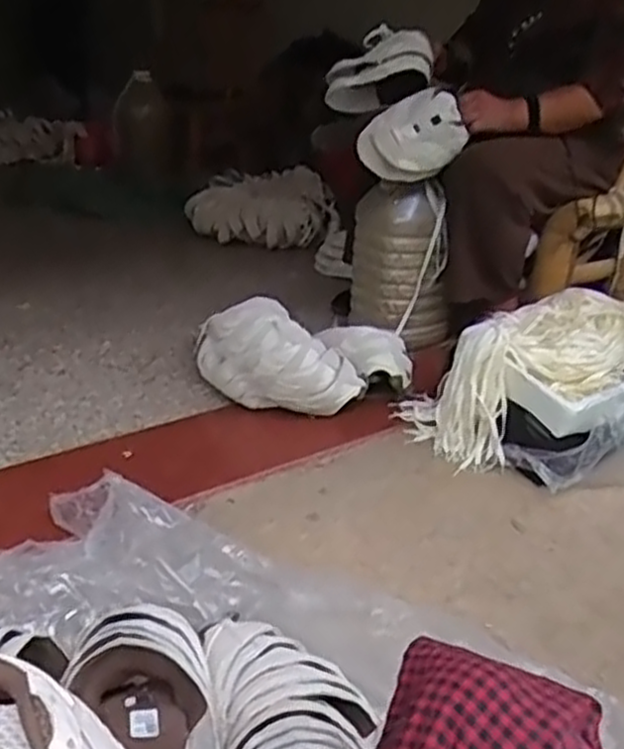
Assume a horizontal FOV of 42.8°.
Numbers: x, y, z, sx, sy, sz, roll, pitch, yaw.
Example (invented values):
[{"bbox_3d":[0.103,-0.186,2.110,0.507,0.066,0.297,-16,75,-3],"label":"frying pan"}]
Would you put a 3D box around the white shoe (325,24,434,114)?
[{"bbox_3d":[0.126,-0.610,1.629,0.080,0.118,0.246,-24,1,-44],"label":"white shoe"}]

